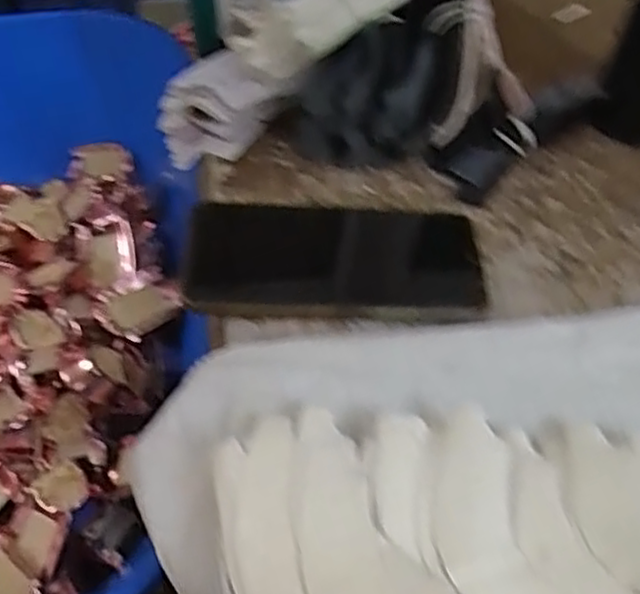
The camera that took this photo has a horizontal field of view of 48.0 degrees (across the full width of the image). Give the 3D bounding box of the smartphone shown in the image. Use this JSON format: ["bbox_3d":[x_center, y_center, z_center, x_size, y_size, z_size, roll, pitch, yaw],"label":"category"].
[{"bbox_3d":[0.008,-0.020,0.399,0.159,0.017,0.075,0,50,-2],"label":"smartphone"}]

